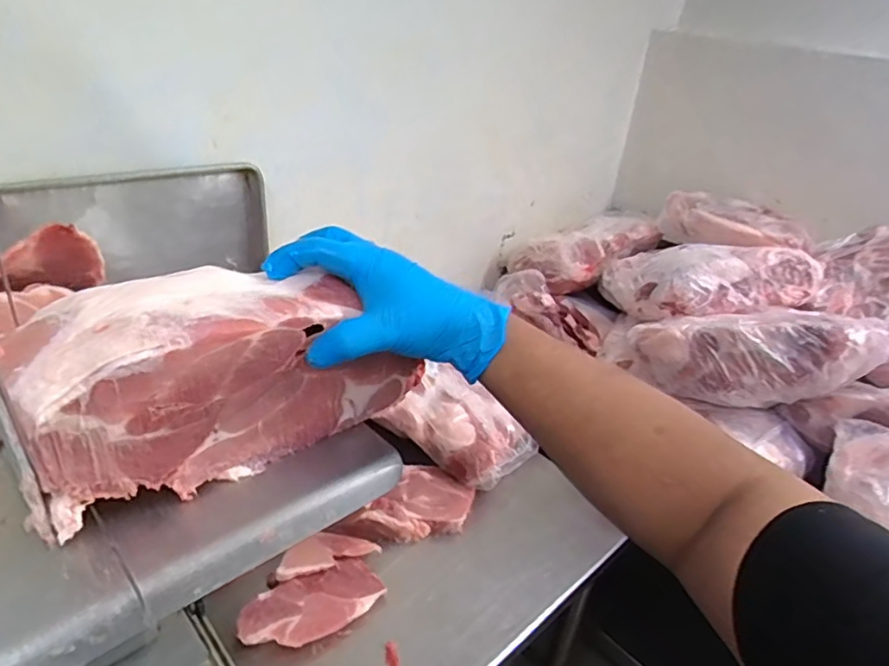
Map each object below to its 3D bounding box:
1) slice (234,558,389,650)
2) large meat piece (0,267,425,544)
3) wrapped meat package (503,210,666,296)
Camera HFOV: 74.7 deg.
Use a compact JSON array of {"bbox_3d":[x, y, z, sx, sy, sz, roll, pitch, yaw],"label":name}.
[{"bbox_3d":[-0.159,0.339,0.716,0.173,0.023,0.085,-11,33,-31],"label":"slice"},{"bbox_3d":[-0.143,0.024,0.414,0.257,0.117,0.085,-15,35,-35],"label":"large meat piece"},{"bbox_3d":[0.320,-0.190,1.306,0.334,0.108,0.165,-23,37,-18],"label":"wrapped meat package"}]

